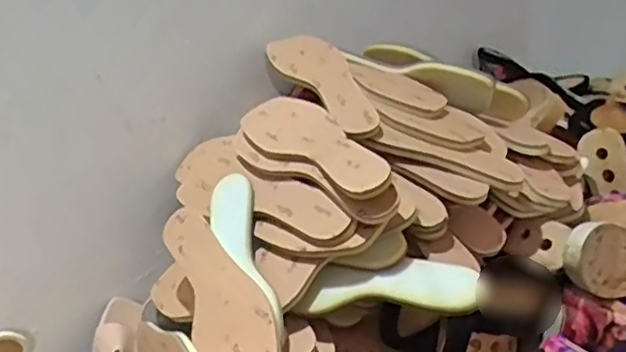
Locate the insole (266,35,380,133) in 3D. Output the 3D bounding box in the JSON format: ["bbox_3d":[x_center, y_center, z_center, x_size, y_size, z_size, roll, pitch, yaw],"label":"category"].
[{"bbox_3d":[0.017,-0.121,0.824,0.075,0.019,0.224,-17,43,-19],"label":"insole"}]

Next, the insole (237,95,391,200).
[{"bbox_3d":[0.005,-0.039,0.719,0.079,0.015,0.236,-43,41,-18],"label":"insole"}]

